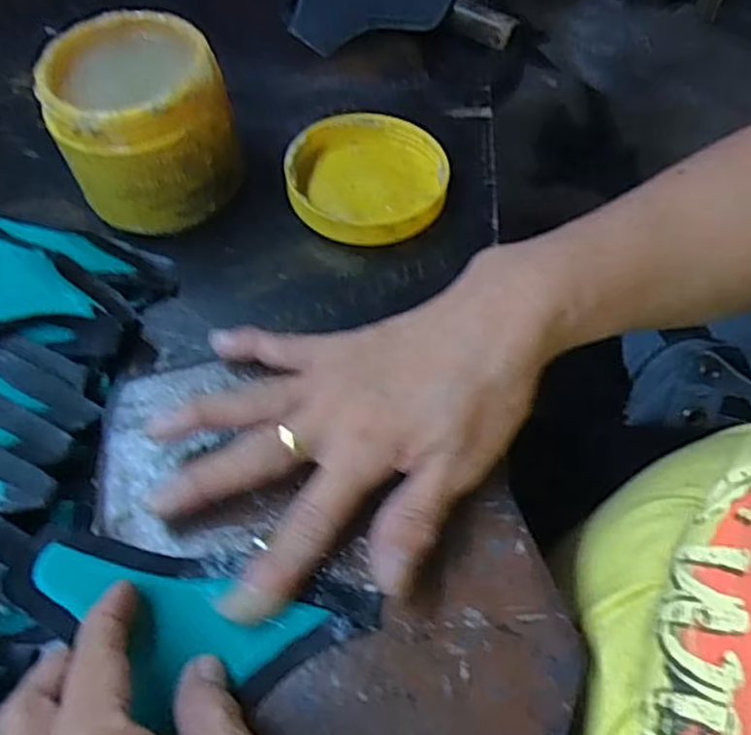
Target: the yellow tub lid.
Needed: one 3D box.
[{"bbox_3d":[-0.005,-0.113,0.418,0.093,0.024,0.092,-1,58,2],"label":"yellow tub lid"}]

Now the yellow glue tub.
[{"bbox_3d":[-0.128,-0.132,0.395,0.090,0.091,0.085,-1,58,2],"label":"yellow glue tub"}]

